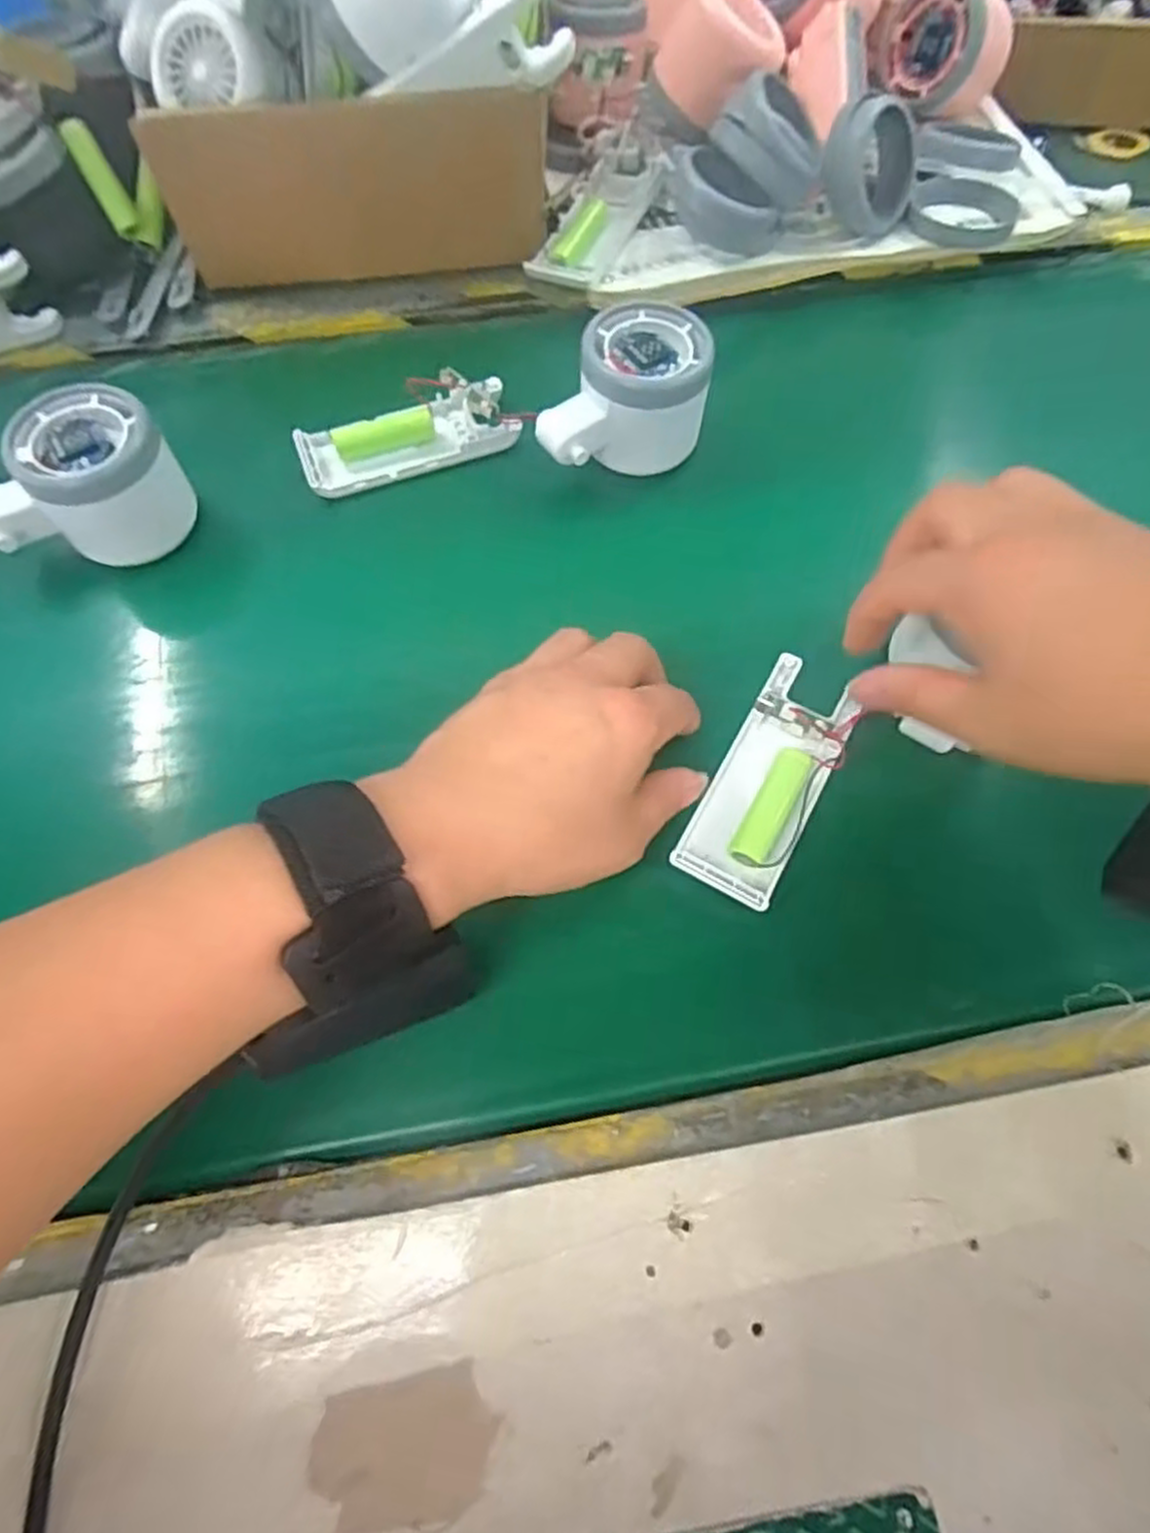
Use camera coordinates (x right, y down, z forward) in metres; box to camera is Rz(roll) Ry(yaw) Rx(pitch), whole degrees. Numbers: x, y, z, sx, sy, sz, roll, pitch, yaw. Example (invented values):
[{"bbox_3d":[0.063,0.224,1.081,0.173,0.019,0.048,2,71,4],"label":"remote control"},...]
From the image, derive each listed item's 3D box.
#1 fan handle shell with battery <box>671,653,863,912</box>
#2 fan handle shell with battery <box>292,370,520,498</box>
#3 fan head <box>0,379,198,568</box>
[{"bbox_3d":[0.077,0.005,0.298,0.039,0.015,0.102,26,68,13],"label":"fan handle shell with battery"},{"bbox_3d":[-0.081,-0.163,0.366,0.101,0.022,0.037,-19,66,-9],"label":"fan handle shell with battery"},{"bbox_3d":[-0.212,-0.117,0.331,0.057,0.055,0.076,33,69,14],"label":"fan head"}]

